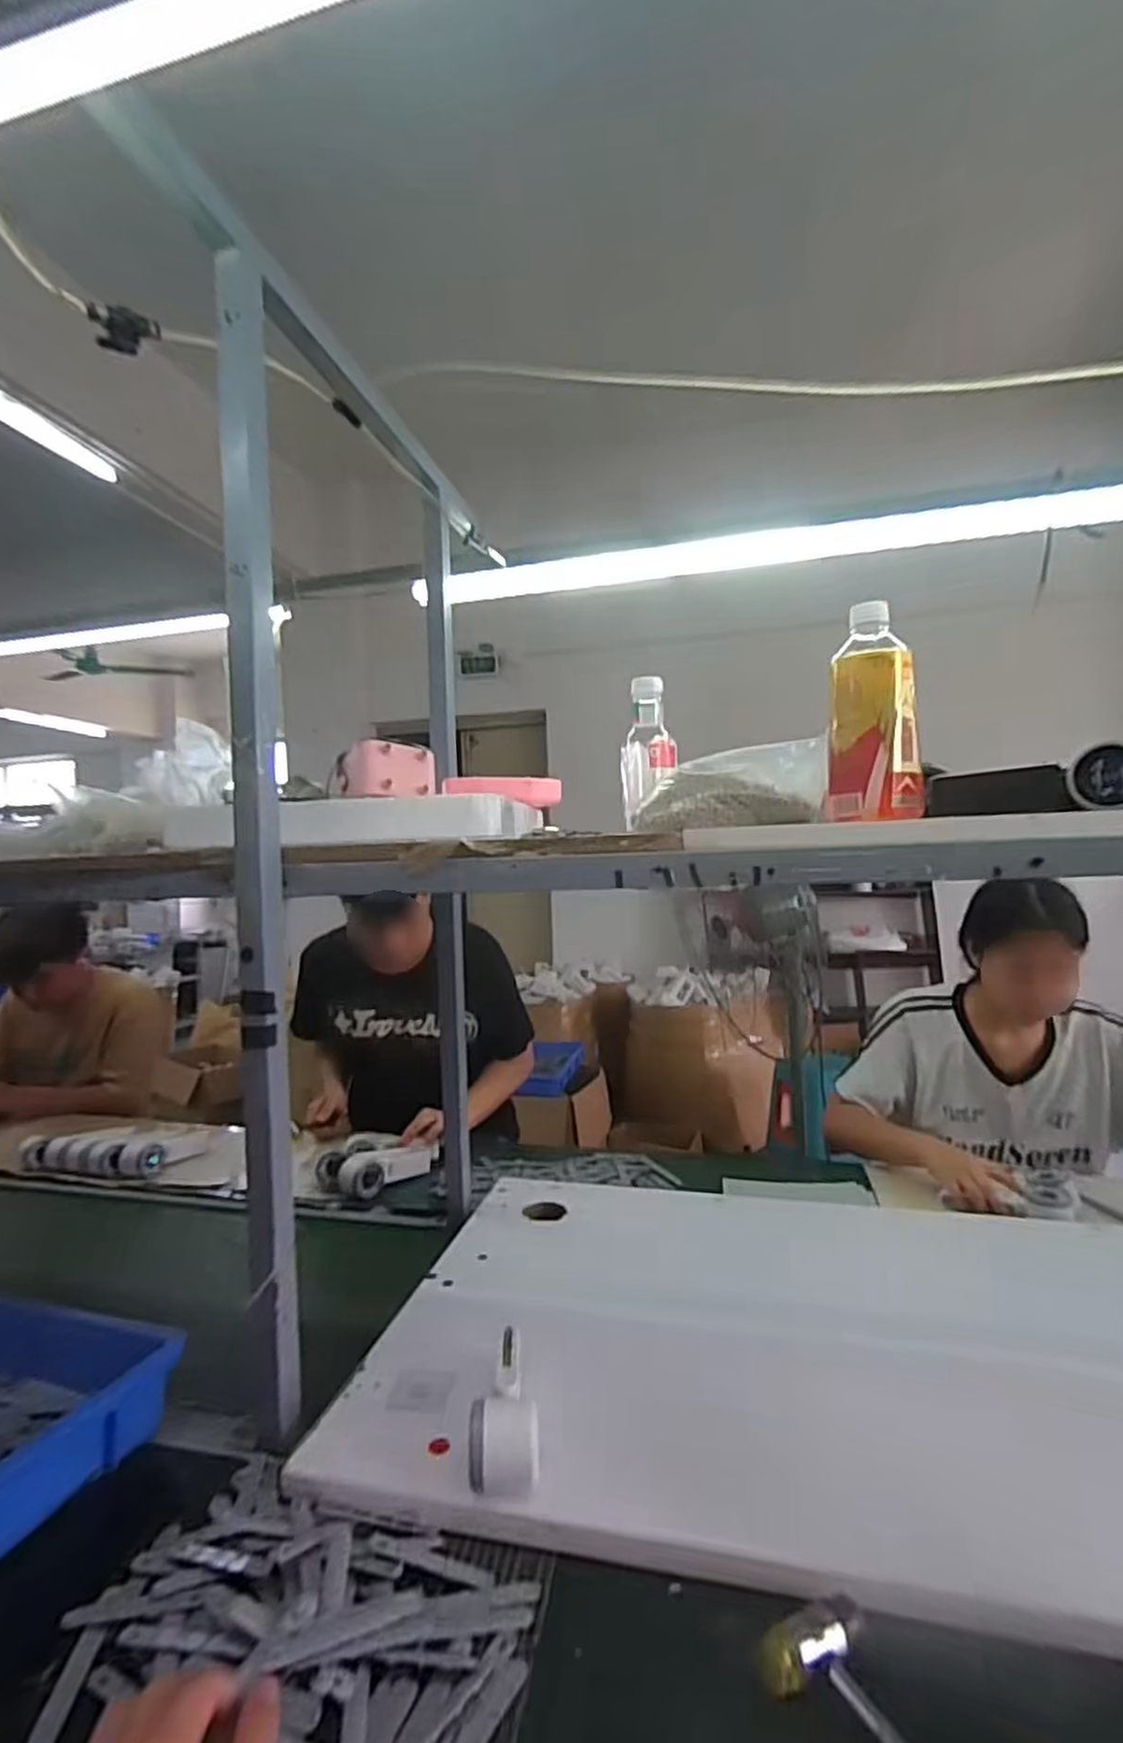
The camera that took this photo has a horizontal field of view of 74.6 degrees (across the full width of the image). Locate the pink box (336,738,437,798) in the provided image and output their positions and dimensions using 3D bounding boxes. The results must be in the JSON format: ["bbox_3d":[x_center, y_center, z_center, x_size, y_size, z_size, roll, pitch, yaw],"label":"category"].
[{"bbox_3d":[-0.193,-0.110,0.815,0.083,0.056,0.091,-3,1,-44],"label":"pink box"}]

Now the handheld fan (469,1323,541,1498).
[{"bbox_3d":[-0.050,0.461,0.643,0.057,0.058,0.163,-2,1,-4],"label":"handheld fan"}]

